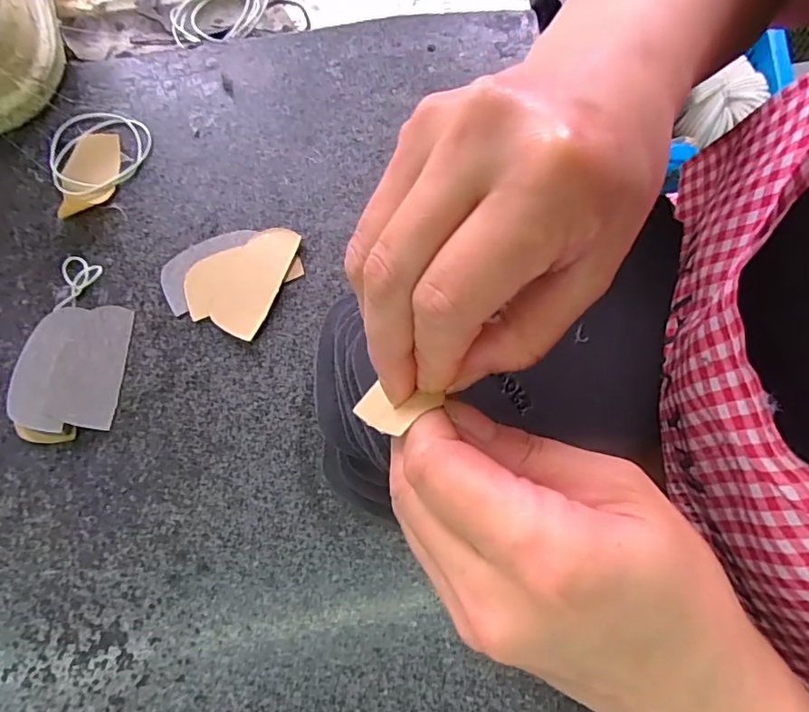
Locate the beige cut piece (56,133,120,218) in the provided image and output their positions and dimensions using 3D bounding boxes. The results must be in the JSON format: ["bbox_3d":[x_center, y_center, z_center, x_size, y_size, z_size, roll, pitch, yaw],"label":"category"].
[{"bbox_3d":[-0.196,-0.113,0.328,0.038,0.011,0.056,-10,77,0],"label":"beige cut piece"}]

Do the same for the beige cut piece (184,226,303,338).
[{"bbox_3d":[-0.098,-0.049,0.312,0.053,0.004,0.068,19,77,10],"label":"beige cut piece"}]

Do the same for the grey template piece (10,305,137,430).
[{"bbox_3d":[-0.189,0.005,0.299,0.052,0.014,0.071,4,78,3],"label":"grey template piece"}]

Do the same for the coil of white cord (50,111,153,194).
[{"bbox_3d":[-0.193,-0.131,0.335,0.064,0.004,0.060,0,77,2],"label":"coil of white cord"}]

